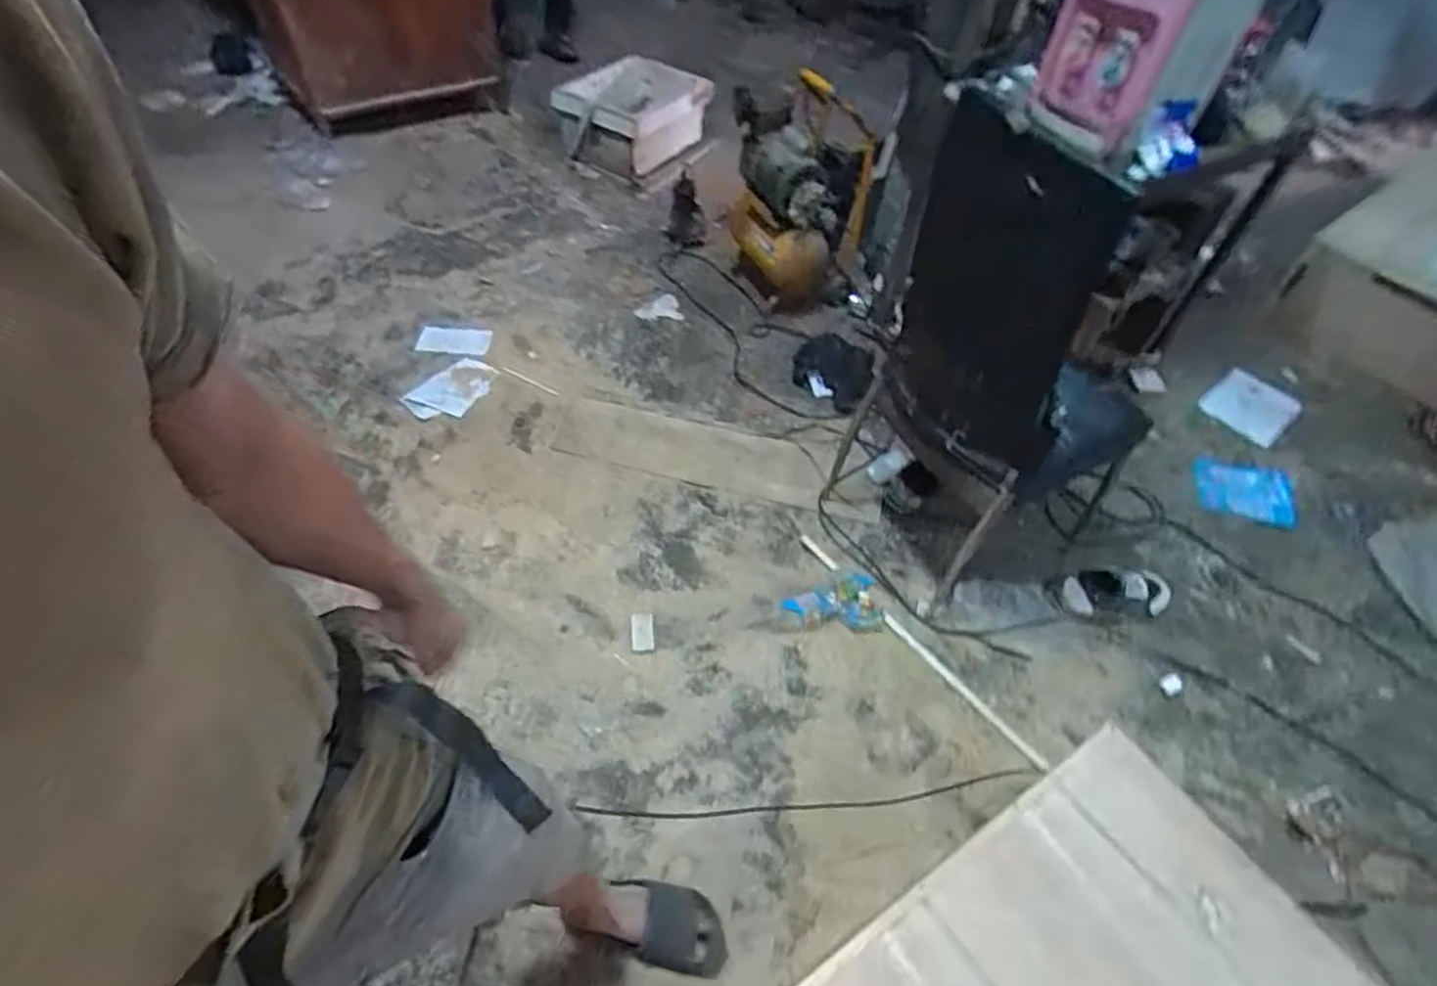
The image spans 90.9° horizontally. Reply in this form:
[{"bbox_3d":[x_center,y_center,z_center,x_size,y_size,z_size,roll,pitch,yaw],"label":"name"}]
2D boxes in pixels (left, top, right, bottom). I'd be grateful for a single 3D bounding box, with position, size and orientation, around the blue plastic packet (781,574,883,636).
[{"bbox_3d":[0.249,0.239,1.555,0.204,0.017,0.142,3,50,-1],"label":"blue plastic packet"}]

